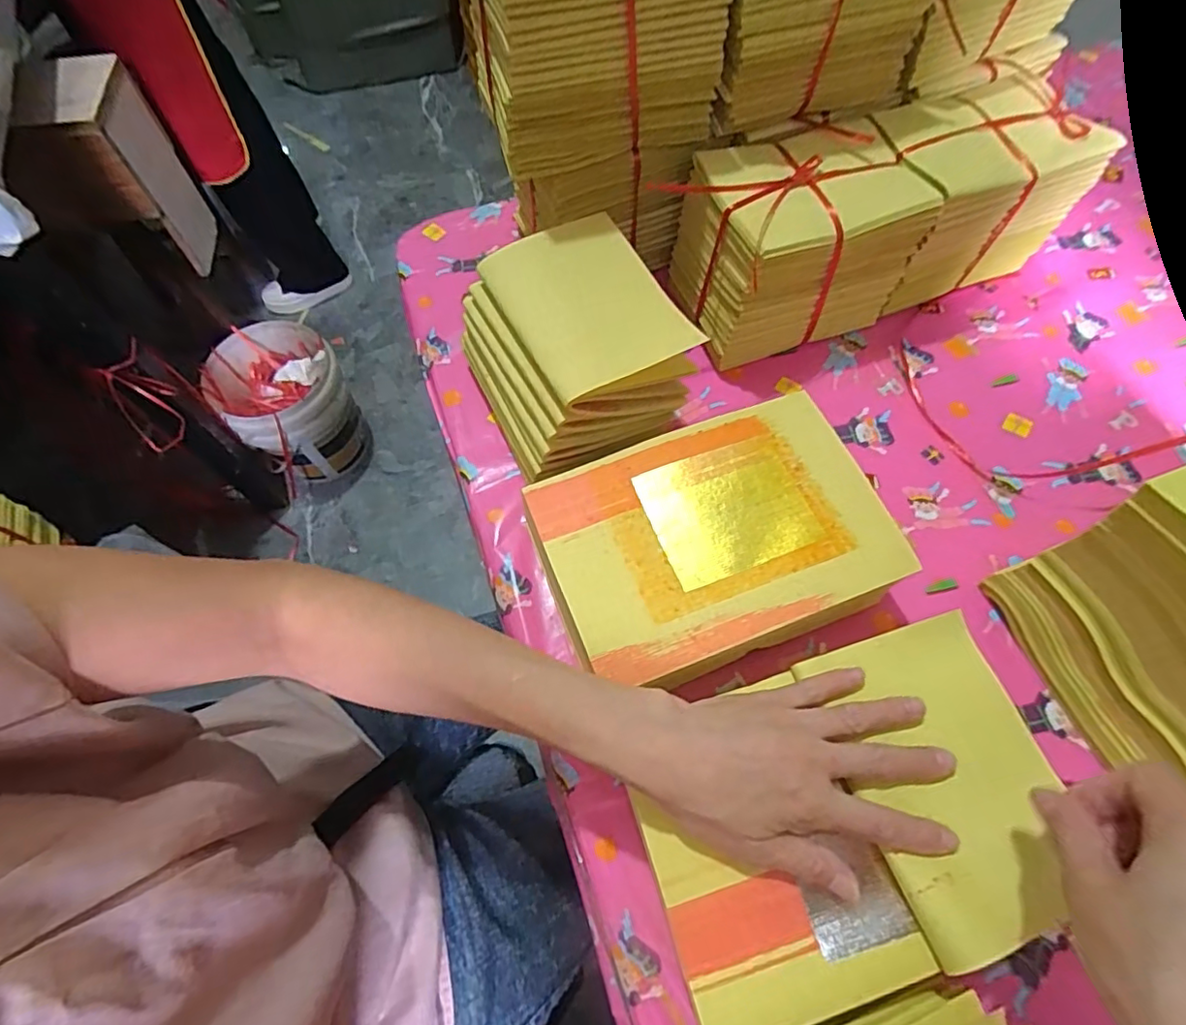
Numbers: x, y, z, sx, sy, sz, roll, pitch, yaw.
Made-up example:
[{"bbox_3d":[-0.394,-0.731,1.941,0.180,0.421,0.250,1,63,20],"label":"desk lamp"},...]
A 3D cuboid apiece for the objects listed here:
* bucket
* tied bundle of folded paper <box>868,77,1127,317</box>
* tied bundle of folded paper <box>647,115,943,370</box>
[{"bbox_3d":[-0.652,-0.230,1.283,0.233,0.269,0.247,0,65,0],"label":"bucket"},{"bbox_3d":[0.327,-0.288,0.536,0.152,0.135,0.121,-18,66,-8],"label":"tied bundle of folded paper"},{"bbox_3d":[0.171,-0.232,0.512,0.177,0.133,0.122,-18,66,-8],"label":"tied bundle of folded paper"}]

